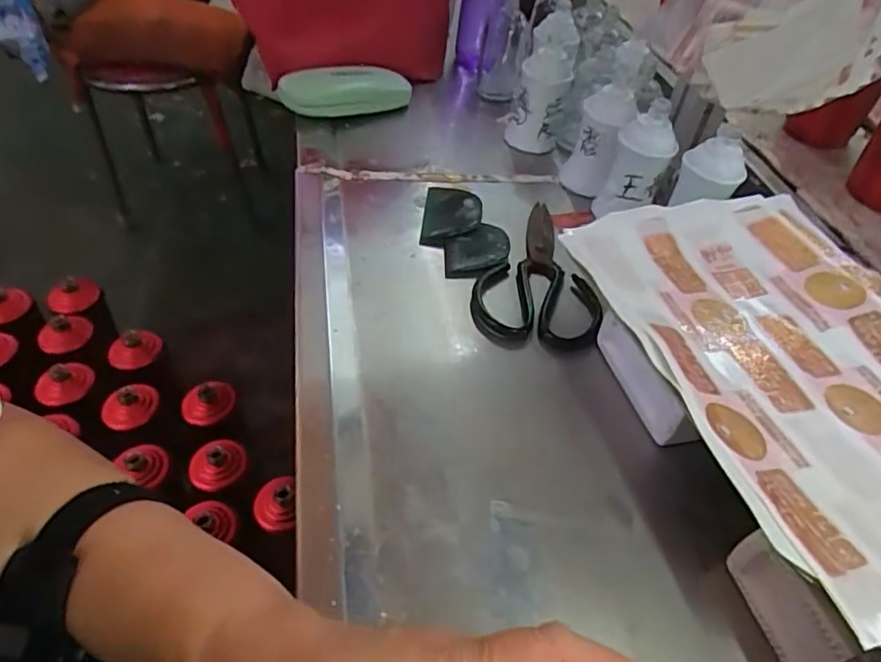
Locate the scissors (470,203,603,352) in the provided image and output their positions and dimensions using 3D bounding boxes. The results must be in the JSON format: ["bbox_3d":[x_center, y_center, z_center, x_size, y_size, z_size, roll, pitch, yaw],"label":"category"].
[{"bbox_3d":[0.078,-0.064,0.538,0.102,0.014,0.199,3,47,-3],"label":"scissors"}]

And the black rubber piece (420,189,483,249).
[{"bbox_3d":[0.011,-0.109,0.558,0.052,0.008,0.085,6,46,0],"label":"black rubber piece"}]

